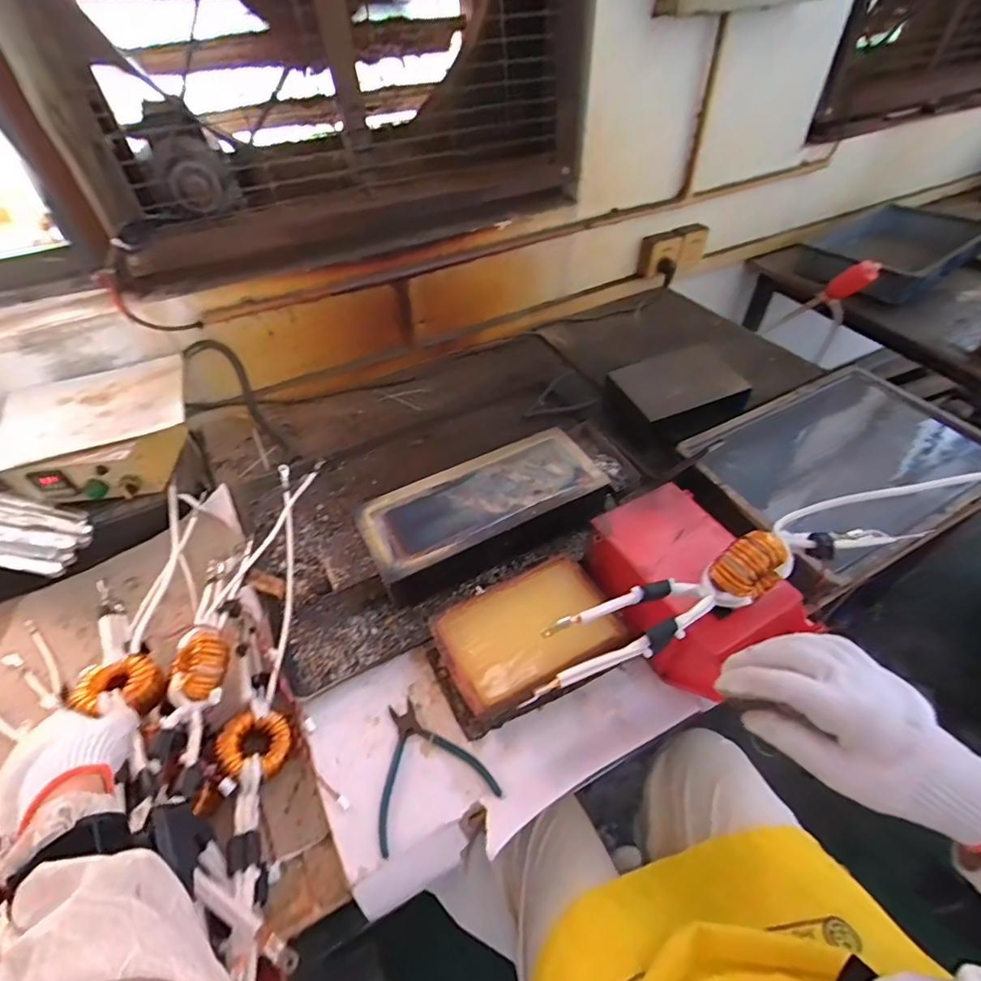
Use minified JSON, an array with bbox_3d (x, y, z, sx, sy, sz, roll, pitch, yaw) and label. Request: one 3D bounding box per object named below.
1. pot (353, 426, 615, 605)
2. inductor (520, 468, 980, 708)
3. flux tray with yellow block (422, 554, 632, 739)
[{"bbox_3d":[-0.009,0.033,0.728,0.339,0.097,0.148,-23,51,-18],"label":"pot"},{"bbox_3d":[0.285,0.062,0.485,0.543,0.080,0.064,-18,50,-14],"label":"inductor"},{"bbox_3d":[0.040,0.180,0.590,0.203,0.068,0.146,-21,51,-17],"label":"flux tray with yellow block"}]

